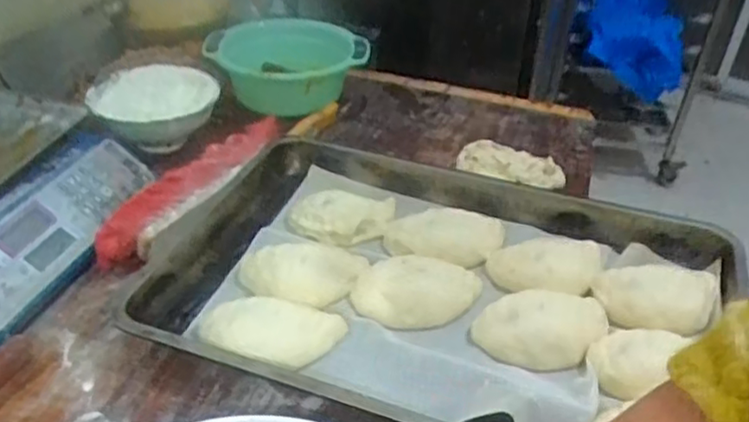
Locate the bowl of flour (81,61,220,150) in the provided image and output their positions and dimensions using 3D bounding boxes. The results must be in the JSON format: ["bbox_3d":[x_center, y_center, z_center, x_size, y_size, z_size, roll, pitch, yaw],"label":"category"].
[{"bbox_3d":[-0.302,-0.145,0.922,0.161,0.075,0.155,0,37,0],"label":"bowl of flour"}]

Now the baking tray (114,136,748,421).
[{"bbox_3d":[0.078,0.072,0.705,0.566,0.058,0.405,13,39,18],"label":"baking tray"}]

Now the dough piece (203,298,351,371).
[{"bbox_3d":[-0.095,0.115,0.637,0.135,0.031,0.068,7,35,-15],"label":"dough piece"}]

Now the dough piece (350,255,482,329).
[{"bbox_3d":[0.044,0.080,0.694,0.129,0.032,0.074,3,37,5],"label":"dough piece"}]

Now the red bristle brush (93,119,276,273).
[{"bbox_3d":[-0.213,-0.037,0.820,0.049,0.046,0.322,18,41,22],"label":"red bristle brush"}]

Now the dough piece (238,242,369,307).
[{"bbox_3d":[-0.076,0.060,0.705,0.135,0.043,0.077,0,37,0],"label":"dough piece"}]

